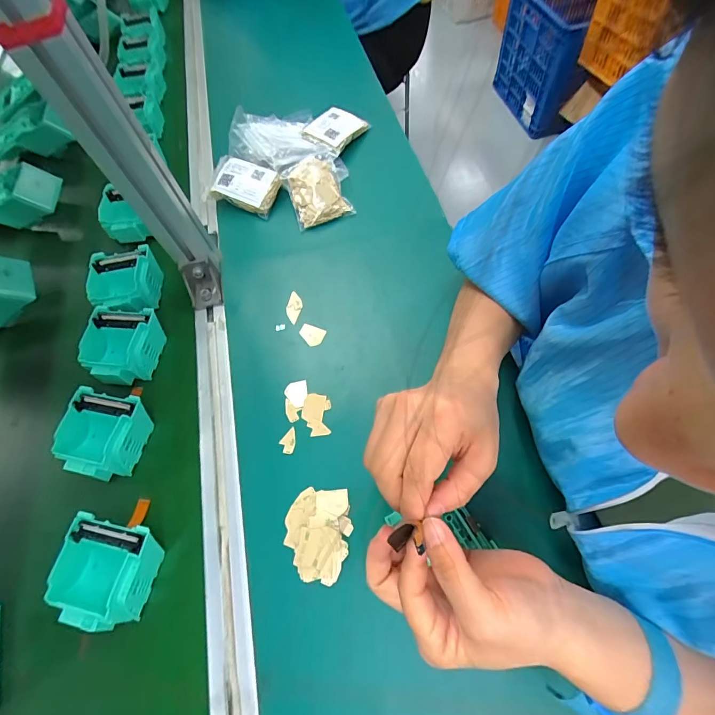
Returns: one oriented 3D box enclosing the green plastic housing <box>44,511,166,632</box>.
[{"bbox_3d":[-0.215,0.185,0.321,0.076,0.036,0.077,11,58,2],"label":"green plastic housing"}]

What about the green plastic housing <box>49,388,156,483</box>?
[{"bbox_3d":[-0.257,0.079,0.379,0.072,0.039,0.078,11,58,3],"label":"green plastic housing"}]

